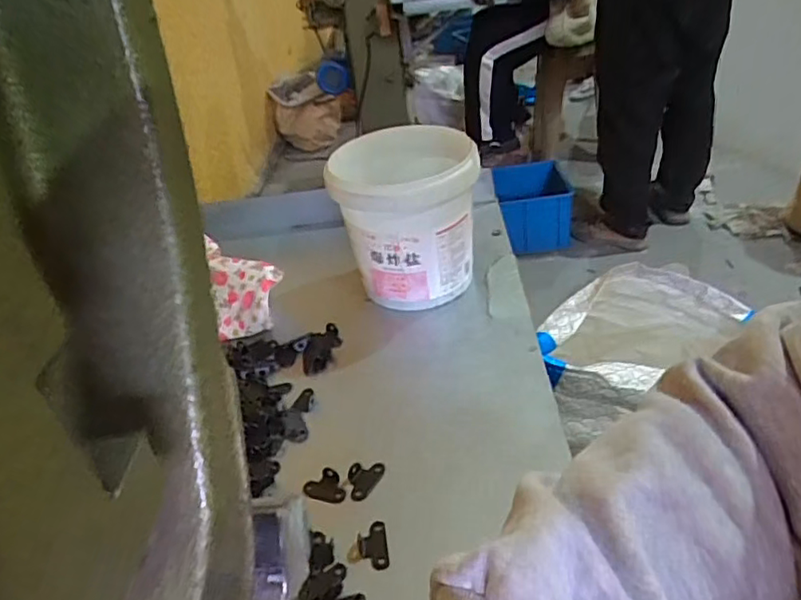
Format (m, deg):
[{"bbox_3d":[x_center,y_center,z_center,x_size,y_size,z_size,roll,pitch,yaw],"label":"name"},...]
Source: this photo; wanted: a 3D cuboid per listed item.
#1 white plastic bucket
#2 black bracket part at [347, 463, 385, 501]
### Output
[{"bbox_3d":[0.005,-0.070,0.533,0.111,0.124,0.120,-6,35,4],"label":"white plastic bucket"},{"bbox_3d":[-0.024,0.112,0.390,0.018,0.006,0.028,19,43,34],"label":"black bracket part"}]

